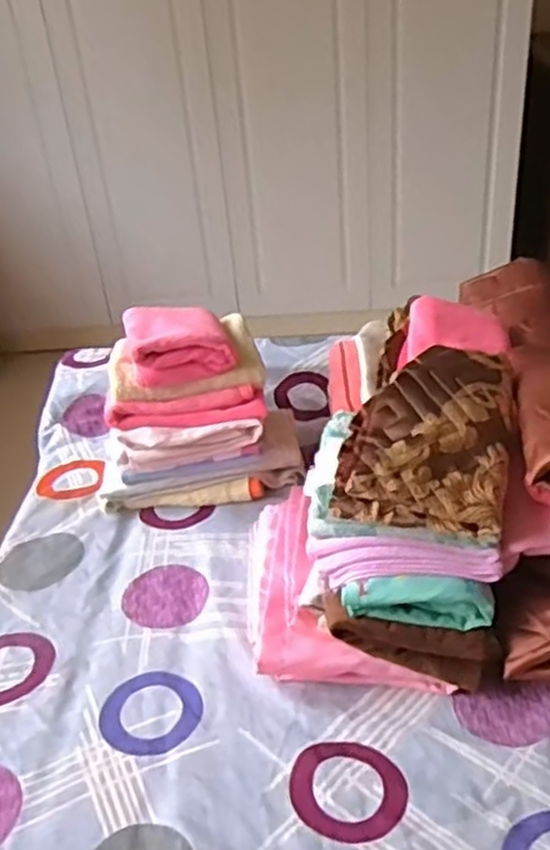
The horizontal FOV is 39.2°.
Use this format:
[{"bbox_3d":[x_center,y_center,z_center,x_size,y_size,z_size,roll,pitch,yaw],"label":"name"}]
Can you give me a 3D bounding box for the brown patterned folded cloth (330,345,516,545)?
[{"bbox_3d":[0.146,0.003,0.727,0.147,0.034,0.210,11,50,9],"label":"brown patterned folded cloth"}]

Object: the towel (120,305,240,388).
[{"bbox_3d":[-0.119,-0.109,0.940,0.122,0.049,0.139,-11,34,-9],"label":"towel"}]

